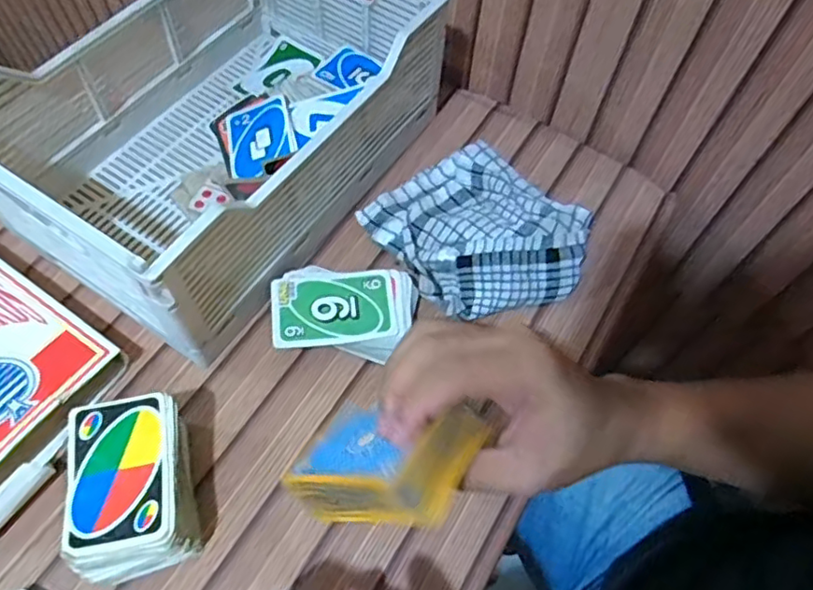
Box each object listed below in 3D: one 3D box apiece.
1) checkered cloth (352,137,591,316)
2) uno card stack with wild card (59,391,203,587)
[{"bbox_3d":[0.059,-0.052,0.461,0.135,0.031,0.144,-32,67,-19],"label":"checkered cloth"},{"bbox_3d":[-0.160,0.115,0.360,0.063,0.043,0.099,-13,62,-10],"label":"uno card stack with wild card"}]

